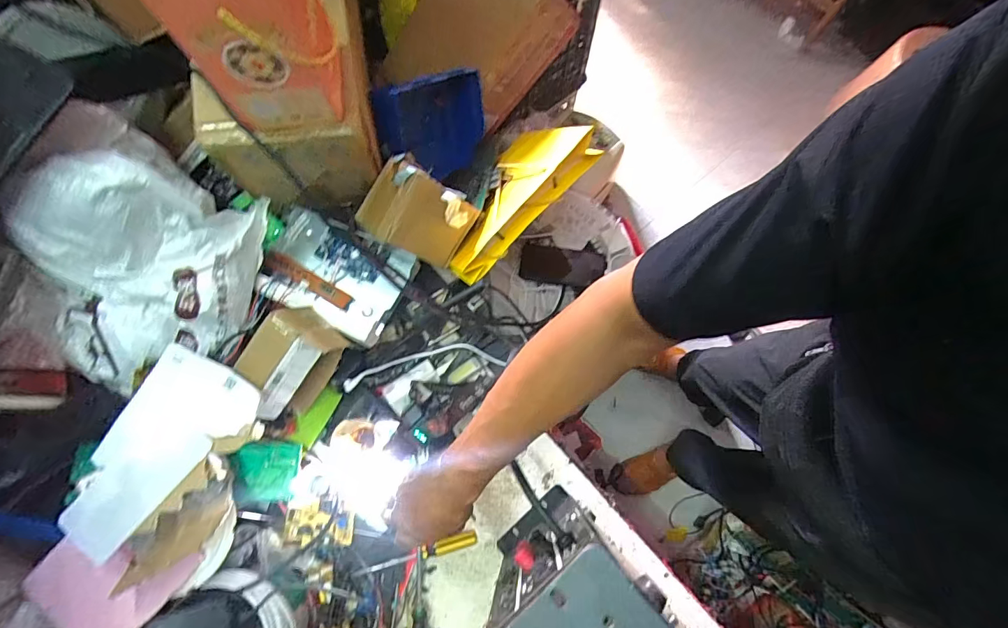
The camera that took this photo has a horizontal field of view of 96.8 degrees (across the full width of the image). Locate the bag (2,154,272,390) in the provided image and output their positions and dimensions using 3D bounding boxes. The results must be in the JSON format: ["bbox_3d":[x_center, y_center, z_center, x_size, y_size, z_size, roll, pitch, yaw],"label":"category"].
[{"bbox_3d":[-0.432,-0.047,0.529,0.181,0.159,0.244,5,77,2],"label":"bag"}]

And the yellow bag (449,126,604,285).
[{"bbox_3d":[0.000,-0.195,0.716,0.163,0.112,0.297,42,81,9],"label":"yellow bag"}]

